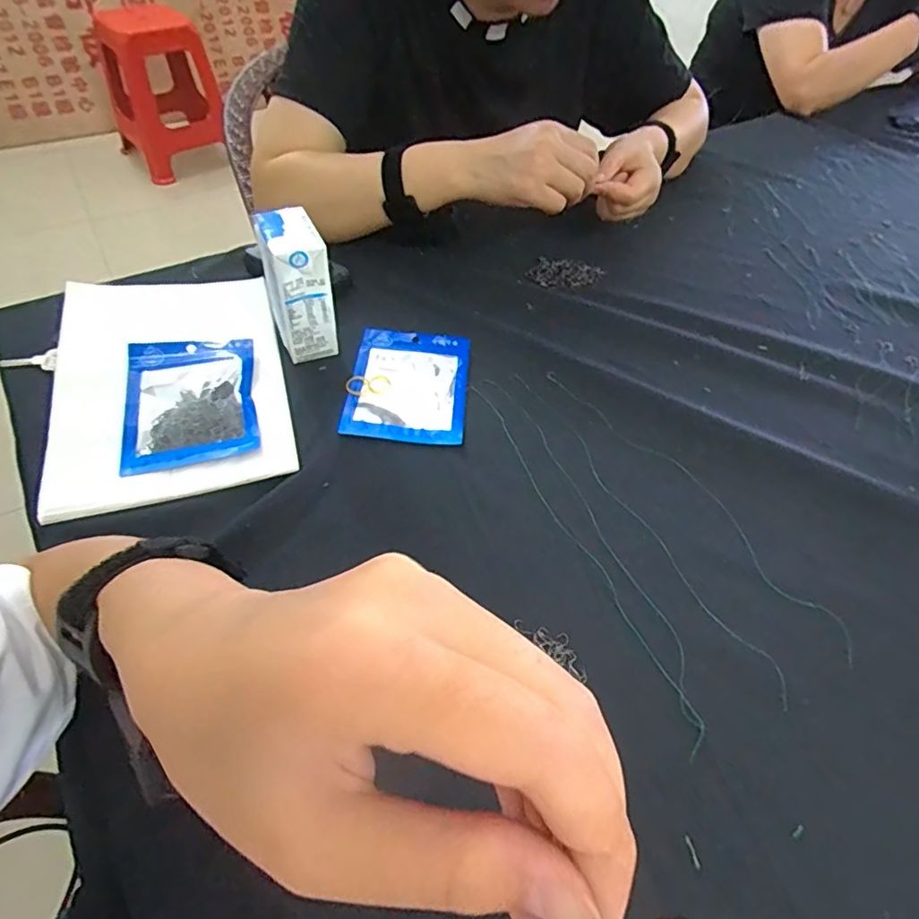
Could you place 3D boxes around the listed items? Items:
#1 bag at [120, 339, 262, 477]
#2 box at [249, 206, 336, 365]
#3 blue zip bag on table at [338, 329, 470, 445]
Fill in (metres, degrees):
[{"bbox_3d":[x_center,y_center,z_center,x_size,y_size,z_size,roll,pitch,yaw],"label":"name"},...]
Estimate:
[{"bbox_3d":[-0.217,-0.049,0.454,0.096,0.024,0.132,-11,53,-13],"label":"bag"},{"bbox_3d":[-0.136,-0.141,0.476,0.048,0.112,0.050,-16,54,-16],"label":"box"},{"bbox_3d":[-0.043,-0.066,0.488,0.099,0.007,0.133,4,51,0],"label":"blue zip bag on table"}]

